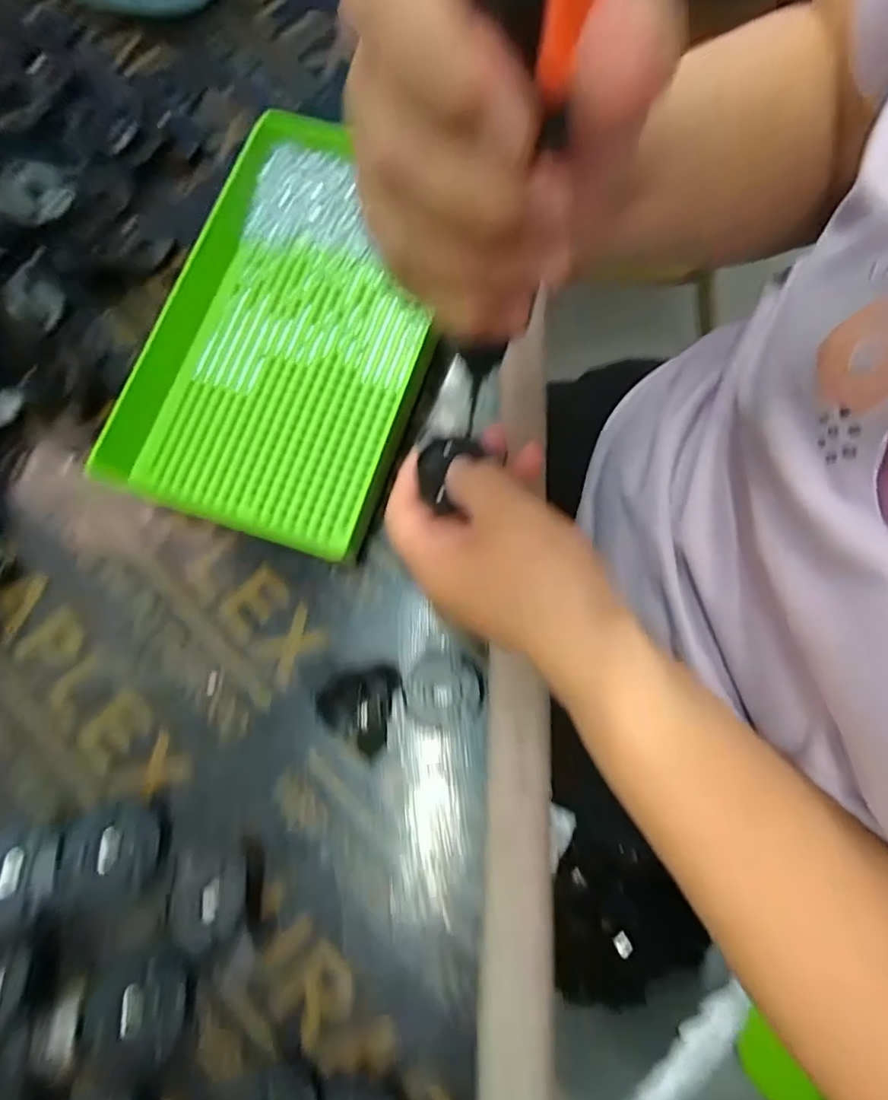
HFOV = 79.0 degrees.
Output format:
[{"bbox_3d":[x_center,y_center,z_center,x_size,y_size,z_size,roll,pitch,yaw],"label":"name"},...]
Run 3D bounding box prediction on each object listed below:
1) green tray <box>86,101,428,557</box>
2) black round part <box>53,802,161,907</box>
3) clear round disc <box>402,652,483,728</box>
[{"bbox_3d":[-0.094,-0.128,0.318,0.160,0.039,0.240,17,77,4],"label":"green tray"},{"bbox_3d":[-0.161,0.145,0.260,0.044,0.022,0.038,-7,77,-2],"label":"black round part"},{"bbox_3d":[0.000,0.072,0.282,0.040,0.007,0.036,-8,77,-2],"label":"clear round disc"}]

